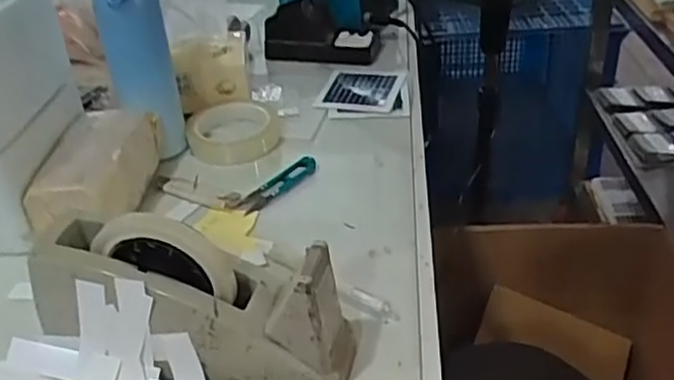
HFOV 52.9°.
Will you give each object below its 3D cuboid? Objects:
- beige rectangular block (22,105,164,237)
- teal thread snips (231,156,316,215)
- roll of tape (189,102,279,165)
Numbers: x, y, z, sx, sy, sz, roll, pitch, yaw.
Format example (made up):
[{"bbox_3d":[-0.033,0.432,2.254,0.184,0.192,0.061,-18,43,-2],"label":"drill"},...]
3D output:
[{"bbox_3d":[-0.231,-0.022,0.652,0.077,0.053,0.154,0,35,6],"label":"beige rectangular block"},{"bbox_3d":[-0.062,-0.005,0.685,0.025,0.013,0.103,23,43,34],"label":"teal thread snips"},{"bbox_3d":[-0.115,-0.072,0.771,0.099,0.026,0.099,-3,34,2],"label":"roll of tape"}]

